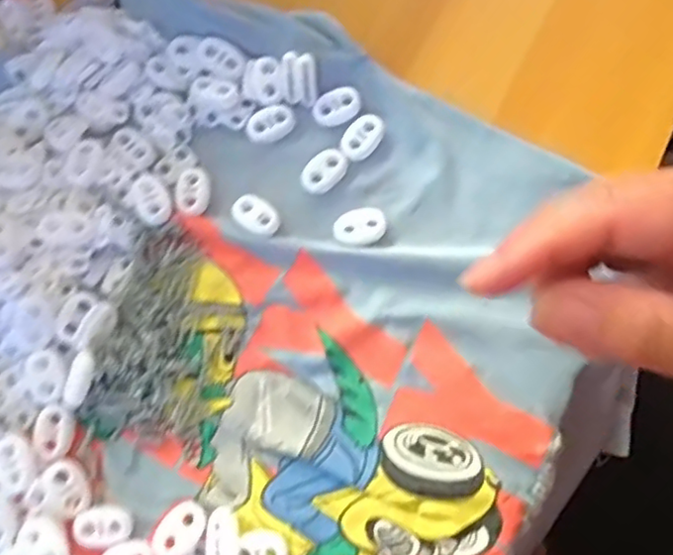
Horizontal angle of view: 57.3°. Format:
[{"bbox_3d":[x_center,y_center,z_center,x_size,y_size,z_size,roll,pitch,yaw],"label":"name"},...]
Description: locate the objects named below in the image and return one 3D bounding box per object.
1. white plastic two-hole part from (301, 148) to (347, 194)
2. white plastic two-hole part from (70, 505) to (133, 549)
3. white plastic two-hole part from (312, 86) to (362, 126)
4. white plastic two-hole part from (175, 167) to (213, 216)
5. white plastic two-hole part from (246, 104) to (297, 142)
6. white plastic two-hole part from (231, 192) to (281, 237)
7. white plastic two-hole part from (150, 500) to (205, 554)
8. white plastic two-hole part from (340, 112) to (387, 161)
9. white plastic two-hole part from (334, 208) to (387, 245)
[{"bbox_3d":[-0.005,-0.048,0.273,0.022,0.004,0.016,-42,79,-9],"label":"white plastic two-hole part"},{"bbox_3d":[-0.092,0.097,0.238,0.023,0.004,0.015,-7,76,-1],"label":"white plastic two-hole part"},{"bbox_3d":[0.001,-0.077,0.279,0.022,0.004,0.016,-28,77,-6],"label":"white plastic two-hole part"},{"bbox_3d":[-0.064,-0.039,0.272,0.015,0.004,0.022,-10,76,-2],"label":"white plastic two-hole part"},{"bbox_3d":[-0.030,-0.070,0.279,0.023,0.004,0.016,-24,77,-5],"label":"white plastic two-hole part"},{"bbox_3d":[-0.035,-0.028,0.268,0.022,0.004,0.014,37,79,9],"label":"white plastic two-hole part"},{"bbox_3d":[-0.061,0.098,0.239,0.015,0.004,0.022,43,80,10],"label":"white plastic two-hole part"},{"bbox_3d":[0.012,-0.063,0.275,0.015,0.004,0.022,33,78,8],"label":"white plastic two-hole part"},{"bbox_3d":[0.010,-0.022,0.266,0.023,0.004,0.016,-5,76,-1],"label":"white plastic two-hole part"}]

